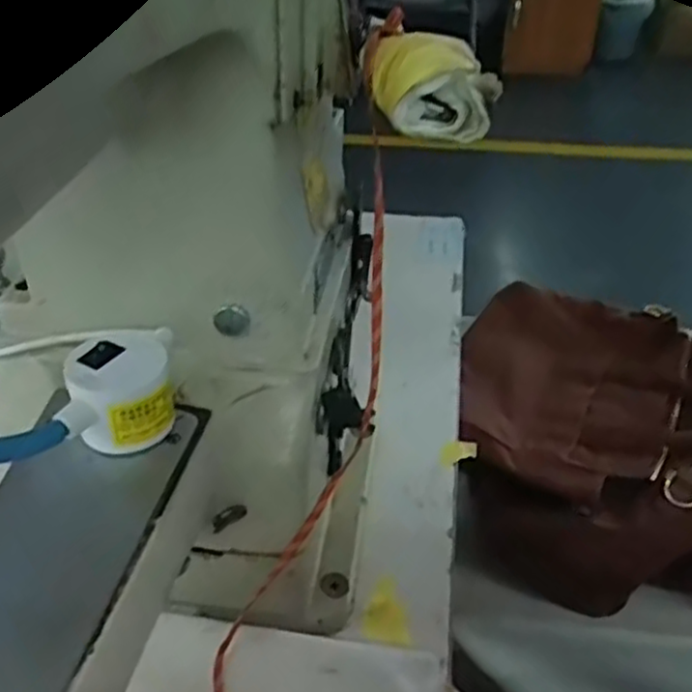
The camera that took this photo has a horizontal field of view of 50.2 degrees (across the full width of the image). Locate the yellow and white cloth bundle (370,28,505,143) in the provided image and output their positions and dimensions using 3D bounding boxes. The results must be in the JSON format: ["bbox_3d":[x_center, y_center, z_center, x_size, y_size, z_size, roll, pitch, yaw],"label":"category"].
[{"bbox_3d":[0.030,-0.089,0.249,0.043,0.026,0.032,5,39,6],"label":"yellow and white cloth bundle"}]

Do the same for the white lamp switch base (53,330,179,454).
[{"bbox_3d":[-0.085,0.017,0.274,0.041,0.031,0.036,-12,40,-14],"label":"white lamp switch base"}]

